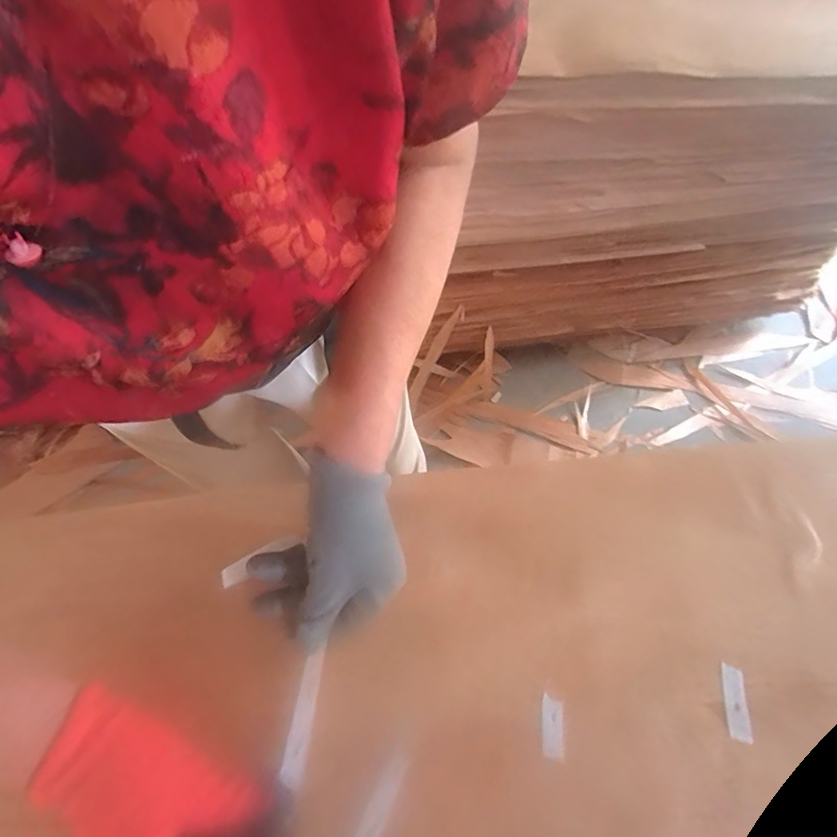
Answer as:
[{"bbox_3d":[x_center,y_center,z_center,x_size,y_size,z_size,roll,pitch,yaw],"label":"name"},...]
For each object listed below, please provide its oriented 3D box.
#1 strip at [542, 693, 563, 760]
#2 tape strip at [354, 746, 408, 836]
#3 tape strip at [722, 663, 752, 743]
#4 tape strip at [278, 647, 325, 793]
[{"bbox_3d":[0.088,0.203,0.331,0.012,0.004,0.034,5,63,5],"label":"strip"},{"bbox_3d":[-0.029,0.252,0.314,0.014,0.004,0.082,19,52,18],"label":"tape strip"},{"bbox_3d":[0.210,0.187,0.332,0.011,0.005,0.044,8,64,7],"label":"tape strip"},{"bbox_3d":[-0.074,0.193,0.327,0.014,0.009,0.075,5,62,5],"label":"tape strip"}]

